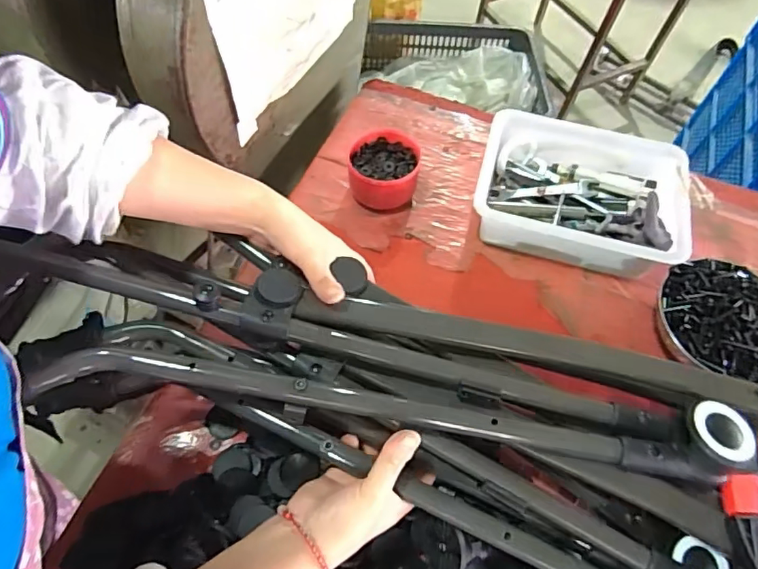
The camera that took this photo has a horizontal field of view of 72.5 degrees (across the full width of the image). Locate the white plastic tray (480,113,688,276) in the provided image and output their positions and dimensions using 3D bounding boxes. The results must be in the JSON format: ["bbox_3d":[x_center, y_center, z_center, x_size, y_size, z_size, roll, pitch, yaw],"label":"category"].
[{"bbox_3d":[0.246,-0.117,0.645,0.239,0.070,0.185,16,60,7],"label":"white plastic tray"}]

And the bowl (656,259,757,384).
[{"bbox_3d":[0.374,0.044,0.560,0.134,0.066,0.135,1,60,-2],"label":"bowl"}]

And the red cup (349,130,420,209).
[{"bbox_3d":[0.005,-0.145,0.660,0.088,0.057,0.094,5,60,0],"label":"red cup"}]

